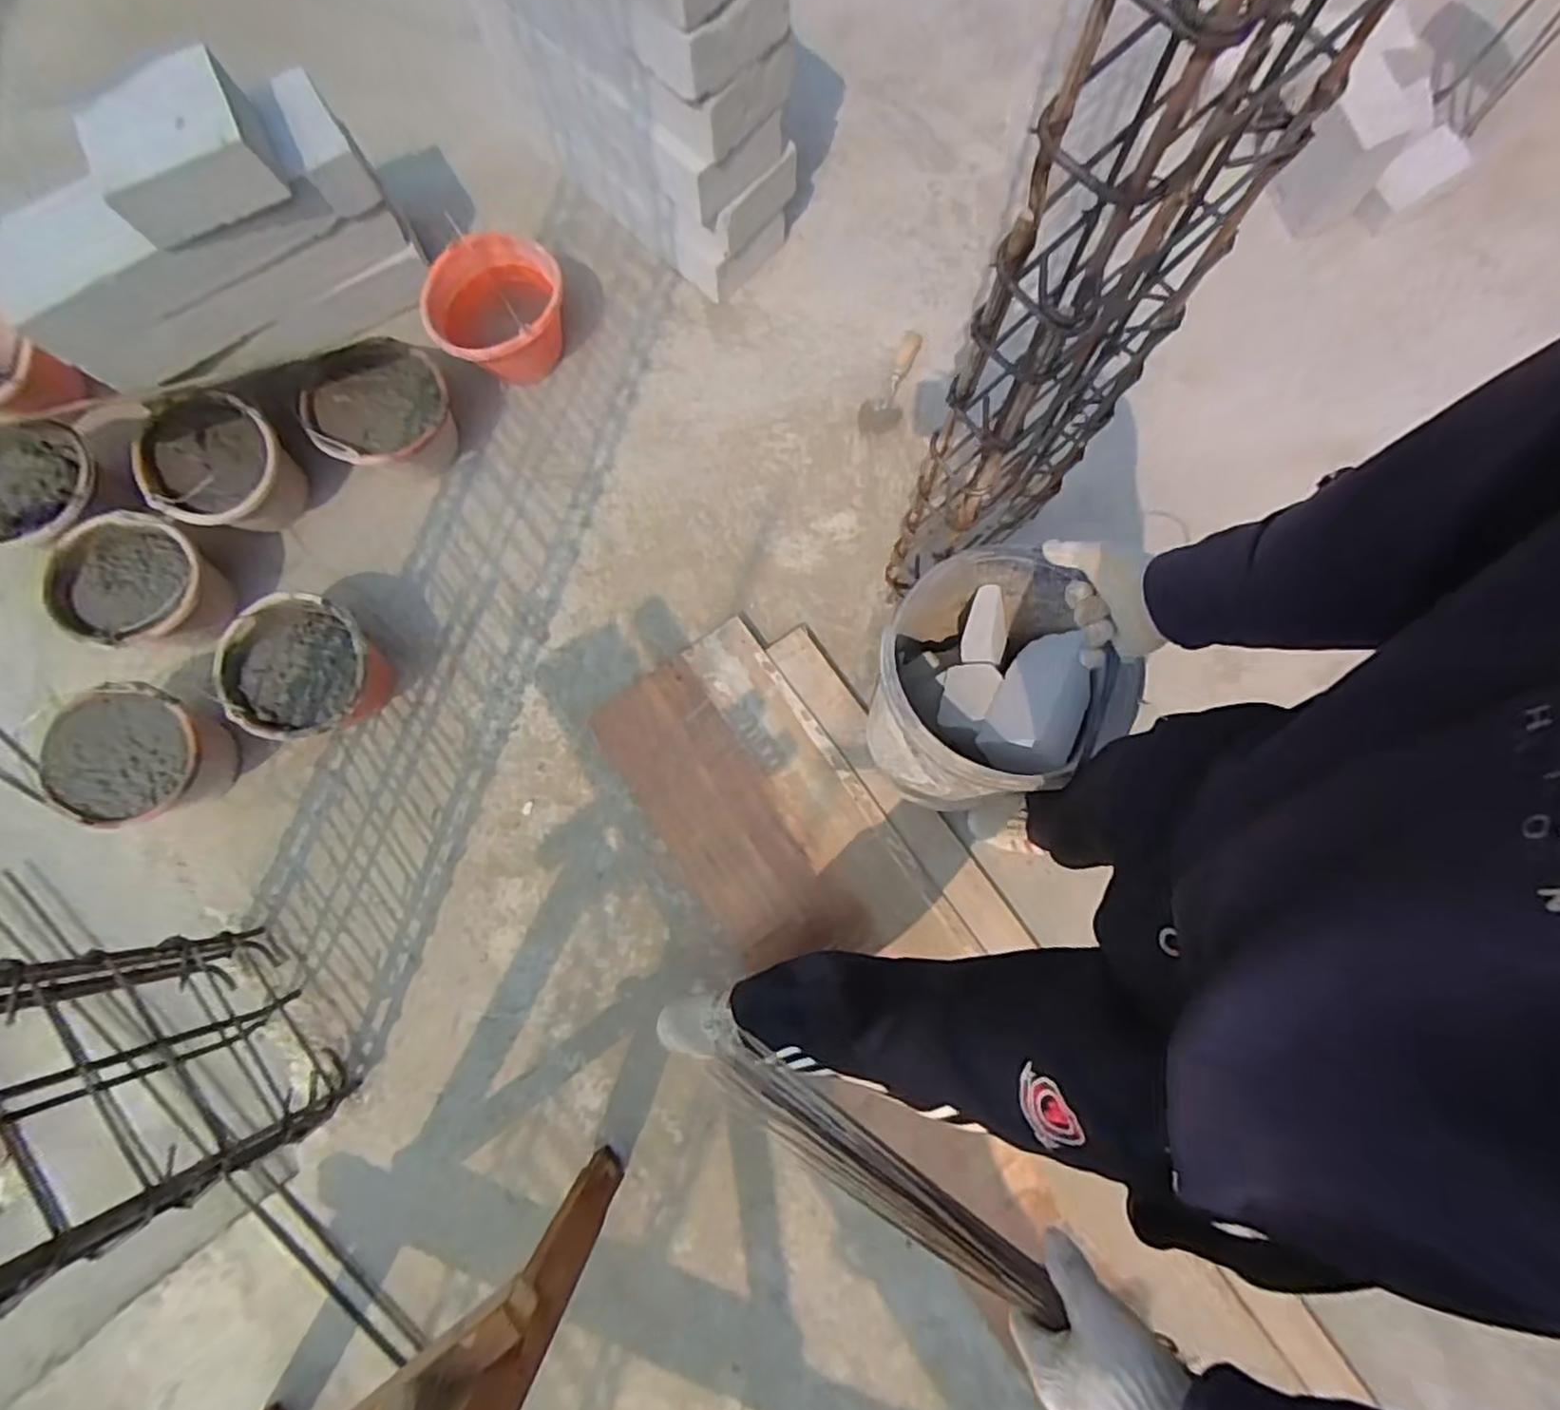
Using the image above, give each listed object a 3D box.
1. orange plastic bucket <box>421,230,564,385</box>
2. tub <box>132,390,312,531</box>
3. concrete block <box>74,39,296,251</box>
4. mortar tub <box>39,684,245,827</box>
[{"bbox_3d":[-0.510,-0.709,1.334,0.253,0.167,0.209,-26,80,-5],"label":"orange plastic bucket"},{"bbox_3d":[-1.005,-0.431,1.295,0.244,0.151,0.218,40,82,7],"label":"tub"},{"bbox_3d":[-0.919,-0.856,1.101,0.236,0.117,0.190,-29,81,-5],"label":"concrete block"},{"bbox_3d":[-1.030,0.092,1.194,0.216,0.168,0.214,0,79,0],"label":"mortar tub"}]

